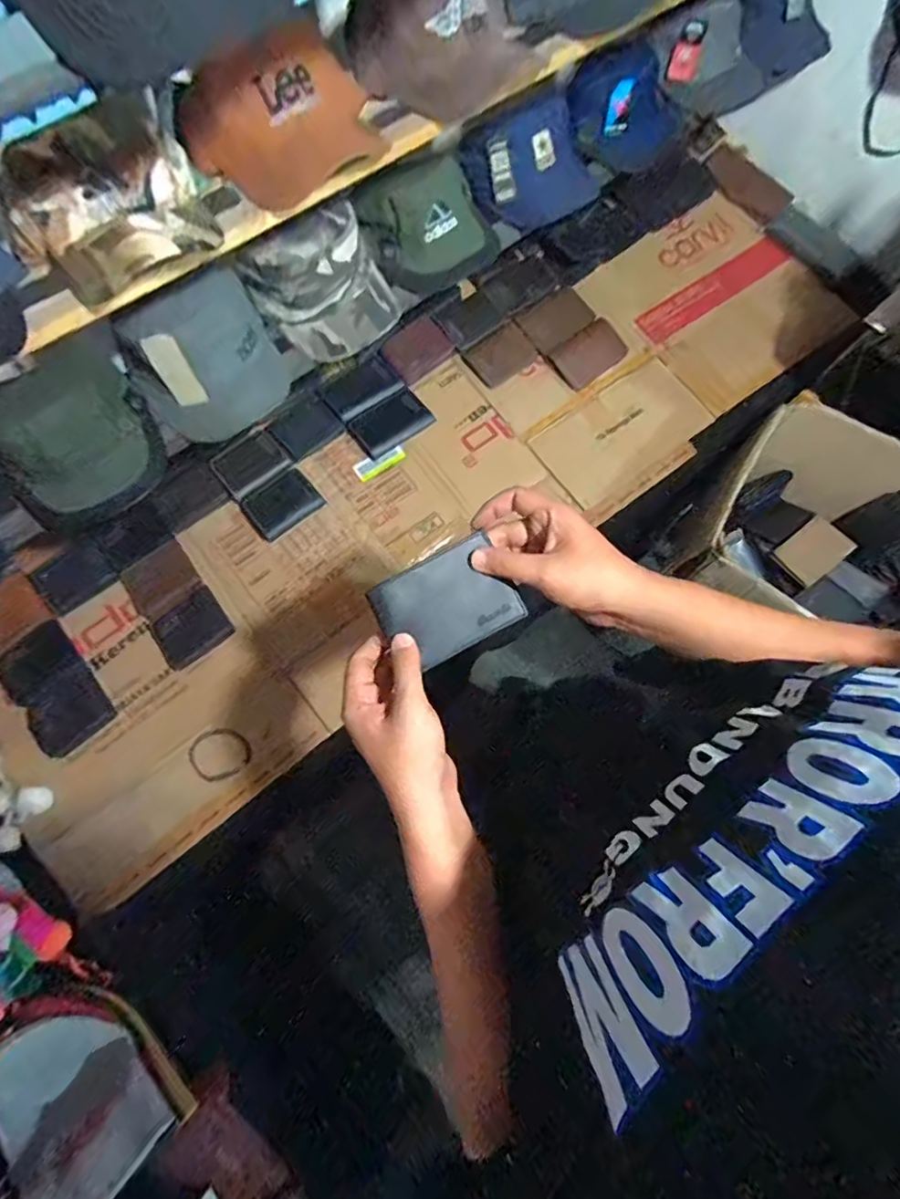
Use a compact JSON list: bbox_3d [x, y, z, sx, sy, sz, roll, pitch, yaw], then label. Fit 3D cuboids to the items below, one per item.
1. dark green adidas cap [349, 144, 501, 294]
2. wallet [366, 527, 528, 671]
[{"bbox_3d":[-0.024,-0.531,0.776,0.179,0.113,0.116,-37,77,-11],"label":"dark green adidas cap"},{"bbox_3d":[-0.003,0.003,0.458,0.110,0.015,0.079,-28,76,-9],"label":"wallet"}]

